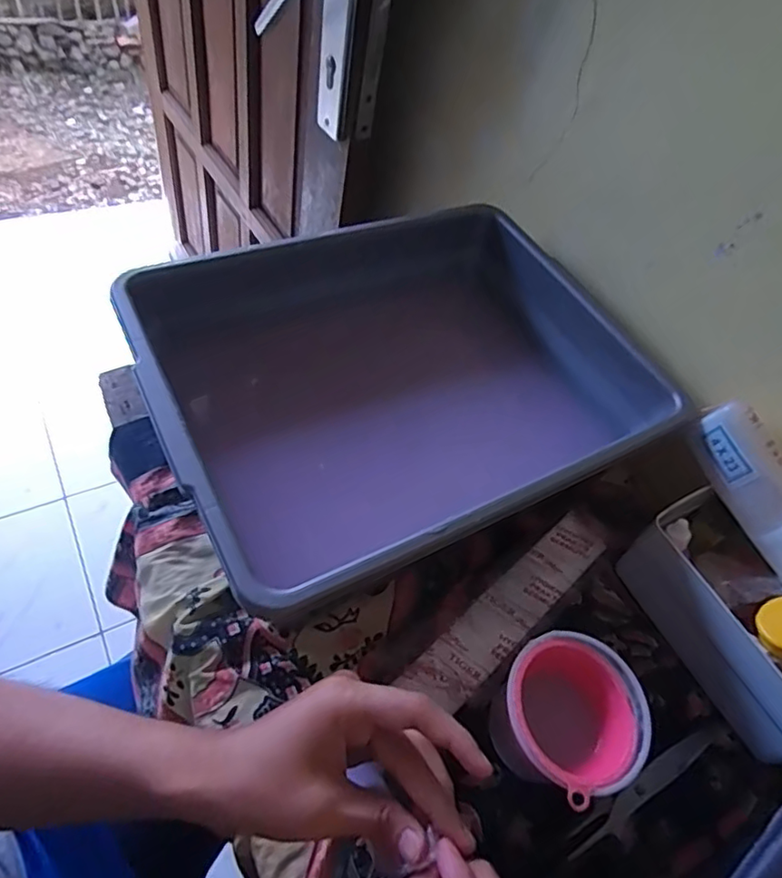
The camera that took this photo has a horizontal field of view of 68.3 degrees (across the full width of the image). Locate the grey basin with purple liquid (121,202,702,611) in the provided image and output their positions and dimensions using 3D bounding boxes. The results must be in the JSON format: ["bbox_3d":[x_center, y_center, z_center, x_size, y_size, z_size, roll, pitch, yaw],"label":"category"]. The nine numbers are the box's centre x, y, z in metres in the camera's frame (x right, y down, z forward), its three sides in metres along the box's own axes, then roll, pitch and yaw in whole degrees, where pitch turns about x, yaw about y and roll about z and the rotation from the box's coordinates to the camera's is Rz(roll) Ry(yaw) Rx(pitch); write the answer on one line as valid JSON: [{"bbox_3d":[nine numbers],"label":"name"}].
[{"bbox_3d":[0.018,-0.051,0.483,0.388,0.120,0.299,-20,60,-24],"label":"grey basin with purple liquid"}]

